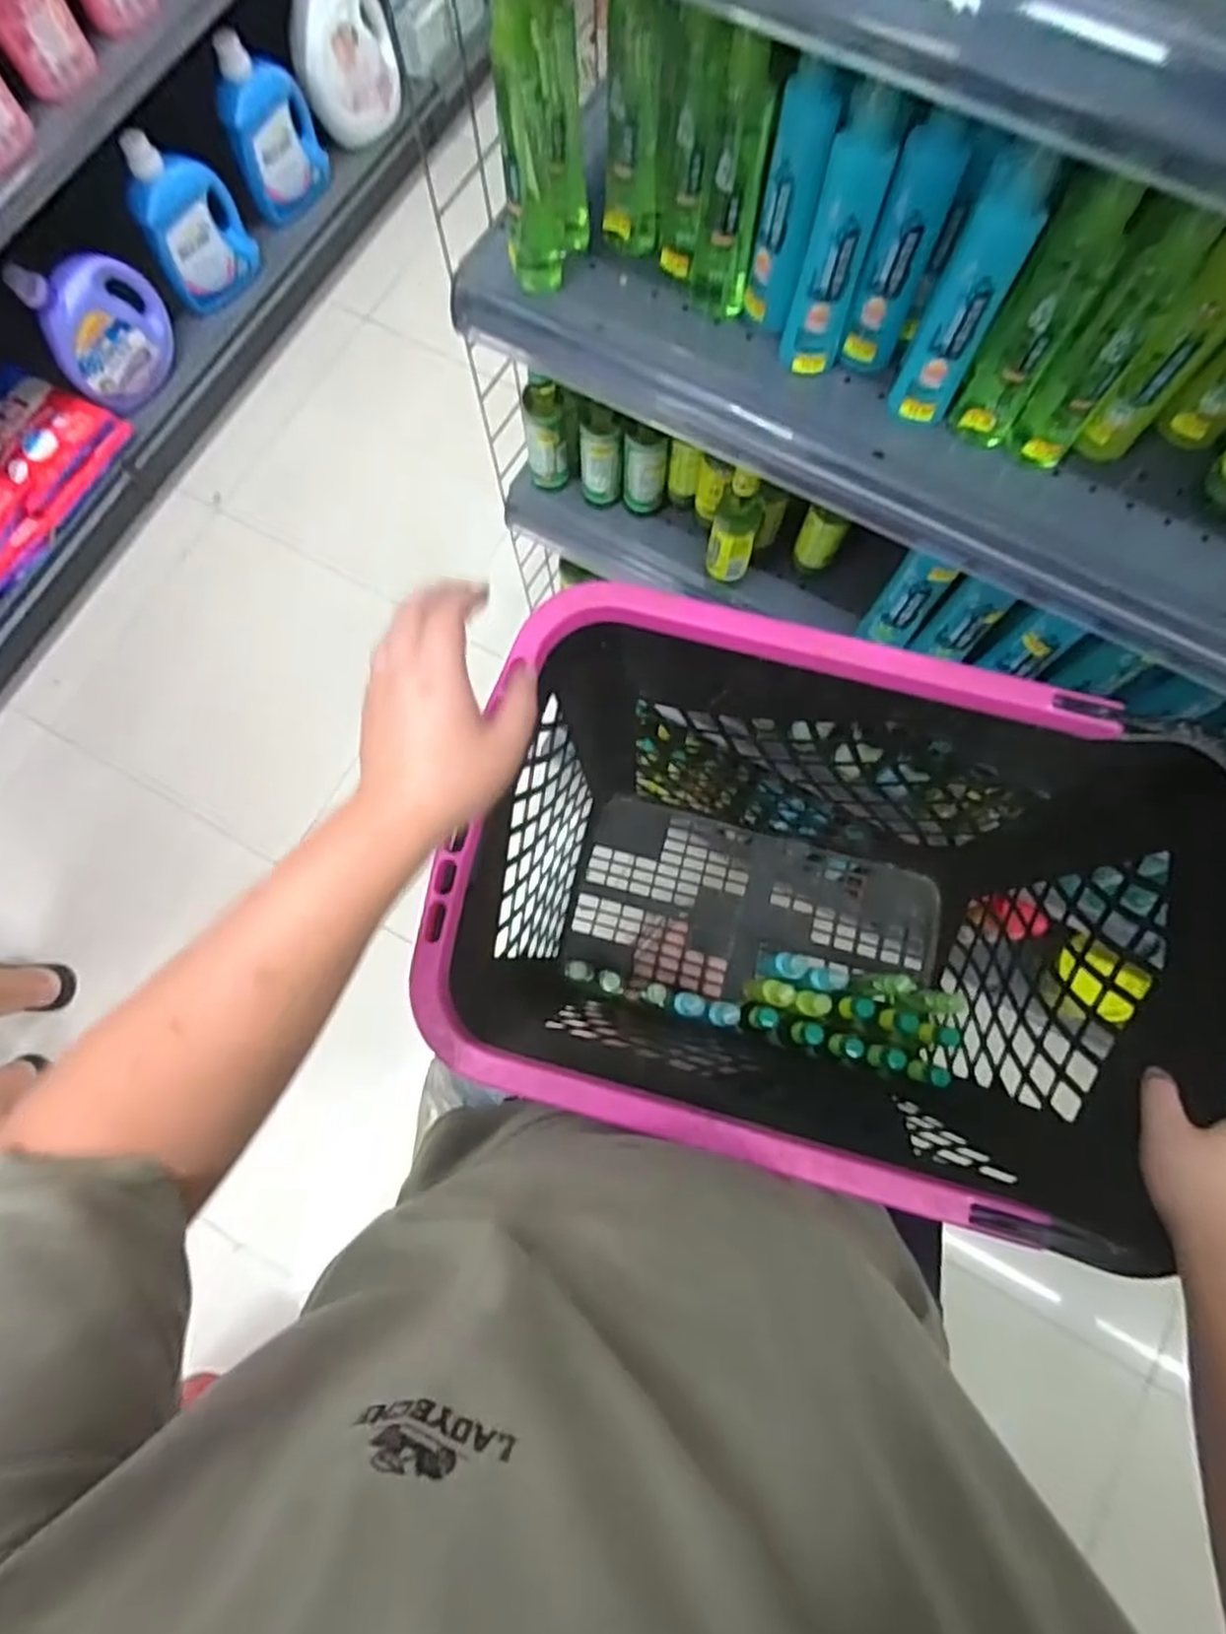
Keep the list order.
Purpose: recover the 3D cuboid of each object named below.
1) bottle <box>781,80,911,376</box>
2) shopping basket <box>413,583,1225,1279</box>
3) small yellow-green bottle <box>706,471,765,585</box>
[{"bbox_3d":[0.130,-0.329,0.430,0.035,0.148,0.028,19,78,5],"label":"bottle"},{"bbox_3d":[0.170,0.098,0.734,0.555,0.451,0.408,10,77,3],"label":"shopping basket"},{"bbox_3d":[0.107,-0.253,0.651,0.041,0.123,0.038,14,77,4],"label":"small yellow-green bottle"}]

